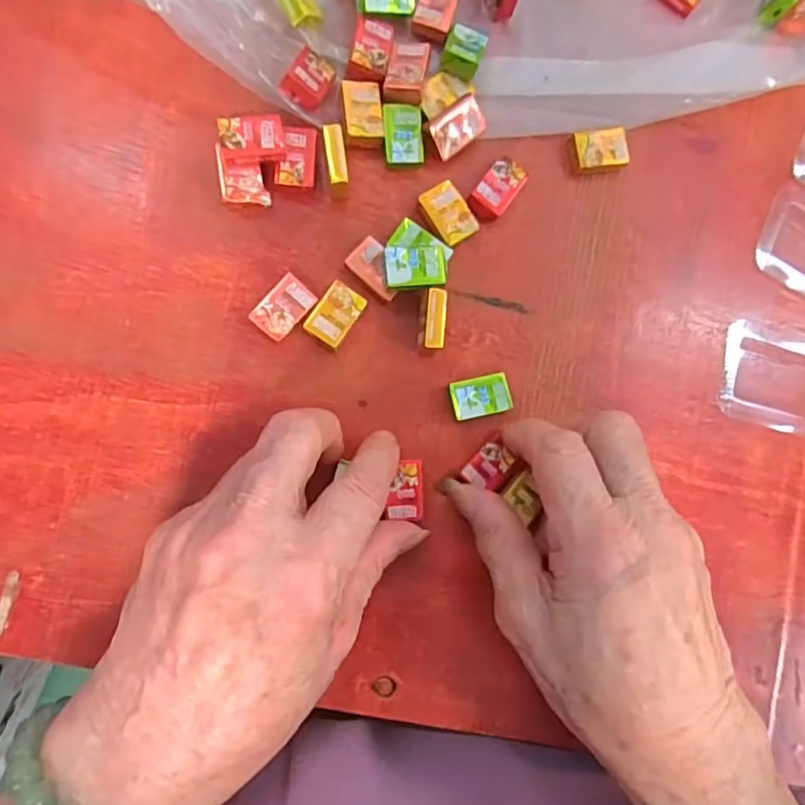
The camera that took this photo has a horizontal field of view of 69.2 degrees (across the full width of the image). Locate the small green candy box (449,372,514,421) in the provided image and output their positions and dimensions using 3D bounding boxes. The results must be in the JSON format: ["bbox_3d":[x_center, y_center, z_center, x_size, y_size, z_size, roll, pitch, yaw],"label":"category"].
[{"bbox_3d":[0.033,-0.002,0.253,0.026,0.008,0.017,-12,88,-10],"label":"small green candy box"}]

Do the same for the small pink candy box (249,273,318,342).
[{"bbox_3d":[-0.049,-0.039,0.242,0.017,0.009,0.025,41,81,-4],"label":"small pink candy box"}]

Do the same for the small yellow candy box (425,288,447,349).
[{"bbox_3d":[0.013,-0.034,0.247,0.009,0.016,0.025,4,86,-9],"label":"small yellow candy box"}]

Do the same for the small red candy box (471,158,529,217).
[{"bbox_3d":[0.043,-0.096,0.261,0.016,0.008,0.025,37,81,-5],"label":"small red candy box"}]

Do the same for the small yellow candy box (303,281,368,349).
[{"bbox_3d":[-0.028,-0.036,0.245,0.017,0.008,0.025,35,82,-5],"label":"small yellow candy box"}]

